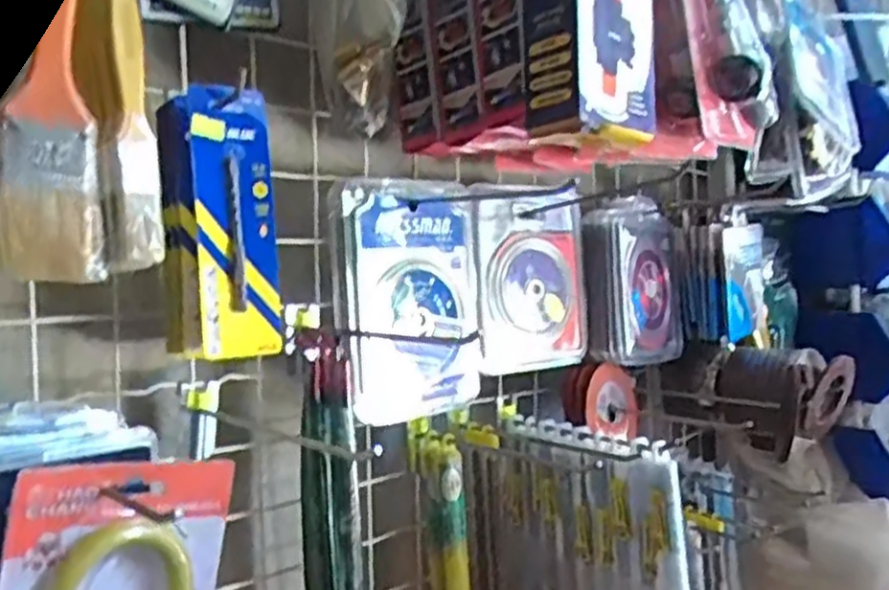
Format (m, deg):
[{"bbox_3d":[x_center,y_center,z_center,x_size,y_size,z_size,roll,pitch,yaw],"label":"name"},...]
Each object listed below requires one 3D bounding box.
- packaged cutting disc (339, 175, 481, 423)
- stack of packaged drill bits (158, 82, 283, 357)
[{"bbox_3d":[-0.025,0.006,0.630,0.134,0.198,0.023,-9,14,-32],"label":"packaged cutting disc"},{"bbox_3d":[-0.146,-0.046,0.479,0.062,0.162,0.051,-4,1,-27],"label":"stack of packaged drill bits"}]

